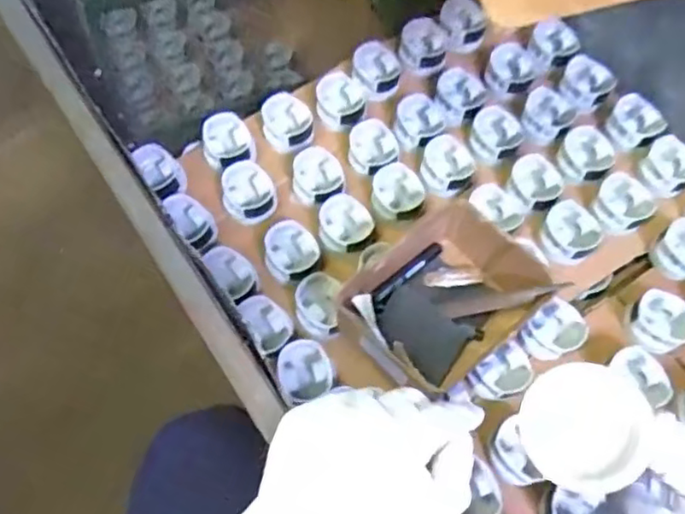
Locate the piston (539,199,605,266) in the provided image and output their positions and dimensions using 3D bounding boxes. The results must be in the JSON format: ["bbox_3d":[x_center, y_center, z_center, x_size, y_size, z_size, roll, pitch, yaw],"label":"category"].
[{"bbox_3d":[0.318,-0.036,0.863,0.078,0.047,0.077,1,64,-1],"label":"piston"}]

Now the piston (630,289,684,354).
[{"bbox_3d":[0.414,0.085,0.812,0.079,0.045,0.077,1,64,-1],"label":"piston"}]

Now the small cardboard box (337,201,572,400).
[{"bbox_3d":[0.115,0.059,0.753,0.167,0.109,0.205,42,70,17],"label":"small cardboard box"}]

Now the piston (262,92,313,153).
[{"bbox_3d":[-0.082,-0.202,0.935,0.076,0.043,0.090,-5,64,-4],"label":"piston"}]

